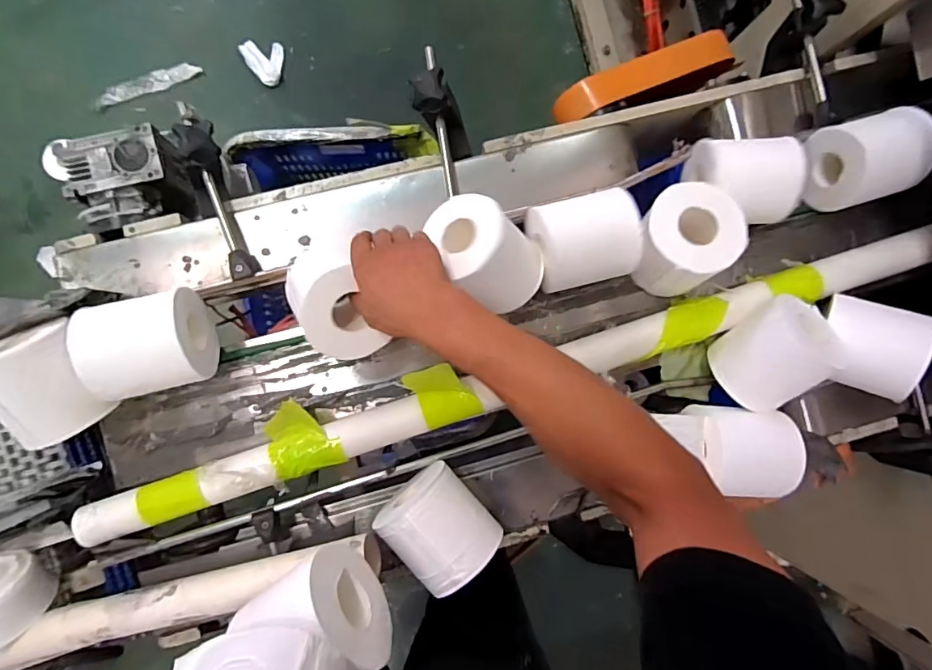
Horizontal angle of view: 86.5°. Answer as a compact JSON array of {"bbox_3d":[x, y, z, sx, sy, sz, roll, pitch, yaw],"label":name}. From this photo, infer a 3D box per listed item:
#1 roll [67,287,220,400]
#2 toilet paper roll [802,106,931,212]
[{"bbox_3d":[-0.347,0.012,0.555,0.108,0.106,0.101,-16,91,-5],"label":"roll"},{"bbox_3d":[0.508,-0.222,0.622,0.105,0.087,0.101,-16,91,-5],"label":"toilet paper roll"}]

